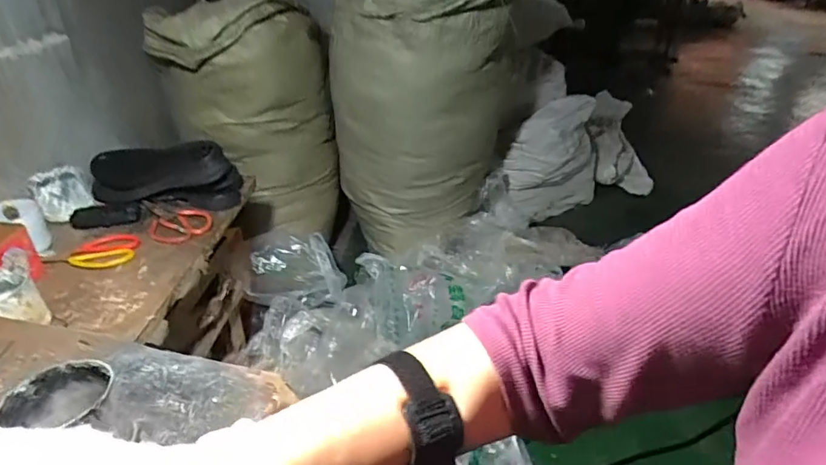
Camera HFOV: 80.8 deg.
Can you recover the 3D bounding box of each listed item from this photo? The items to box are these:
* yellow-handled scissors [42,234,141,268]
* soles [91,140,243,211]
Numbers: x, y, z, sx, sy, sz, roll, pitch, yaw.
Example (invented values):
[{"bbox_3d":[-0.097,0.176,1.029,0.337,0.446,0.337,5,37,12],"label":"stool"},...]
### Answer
[{"bbox_3d":[-0.543,0.037,0.826,0.138,0.017,0.082,-17,36,-24],"label":"yellow-handled scissors"},{"bbox_3d":[-0.528,-0.126,1.004,0.298,0.118,0.078,-2,32,-2],"label":"soles"}]

